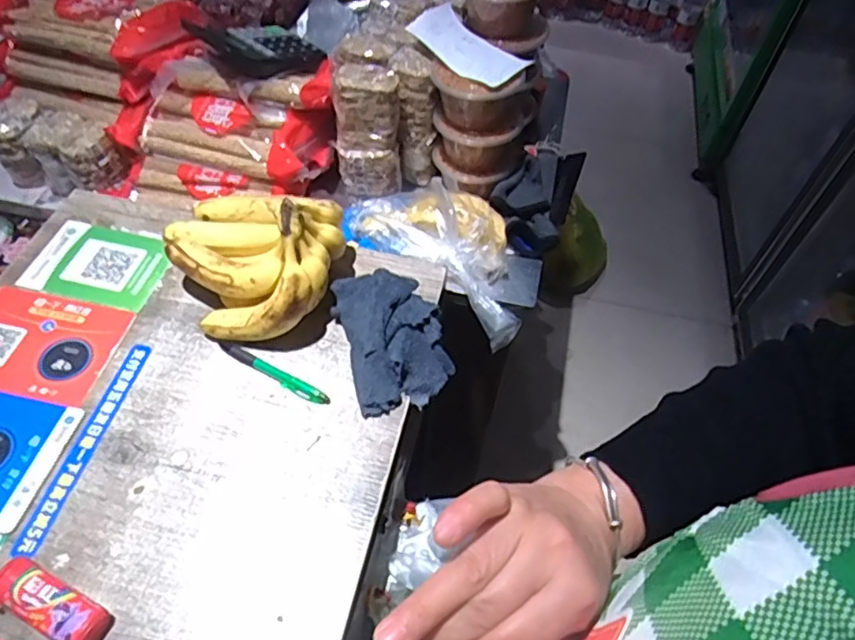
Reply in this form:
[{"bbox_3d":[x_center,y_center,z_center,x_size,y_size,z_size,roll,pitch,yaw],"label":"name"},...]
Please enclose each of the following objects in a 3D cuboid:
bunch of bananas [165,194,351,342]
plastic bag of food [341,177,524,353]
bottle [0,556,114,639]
[{"bbox_3d":[-0.188,-0.062,0.639,0.182,0.114,0.147,11,54,5],"label":"bunch of bananas"},{"bbox_3d":[0.030,-0.102,0.770,0.272,0.082,0.157,35,60,20],"label":"plastic bag of food"},{"bbox_3d":[-0.295,0.222,0.475,0.098,0.029,0.035,24,56,13],"label":"bottle"}]

